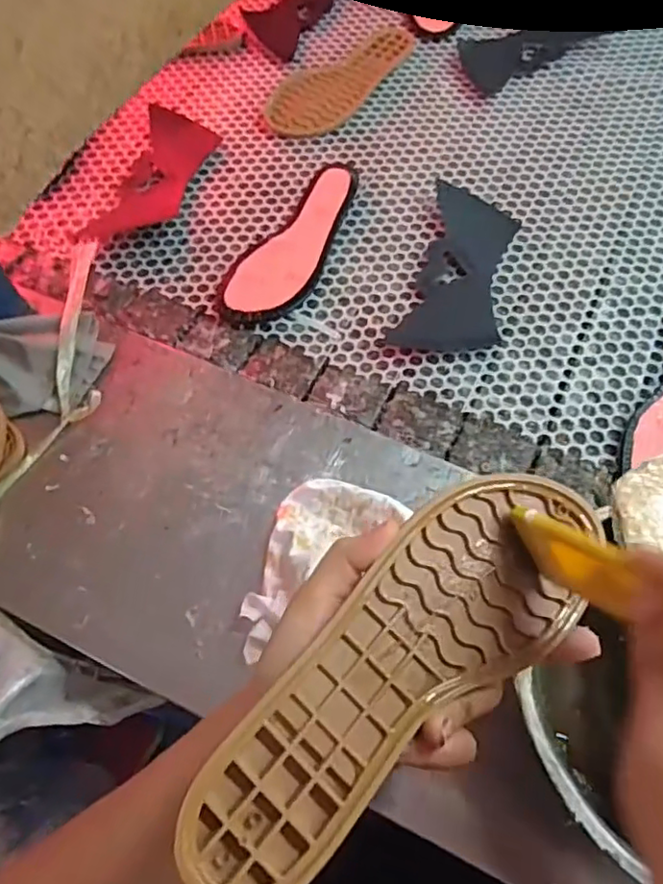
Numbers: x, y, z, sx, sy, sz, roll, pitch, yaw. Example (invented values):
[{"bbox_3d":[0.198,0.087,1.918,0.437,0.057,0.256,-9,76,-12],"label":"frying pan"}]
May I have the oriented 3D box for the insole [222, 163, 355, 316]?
[{"bbox_3d":[-0.034,-0.200,0.605,0.063,0.016,0.202,24,65,12],"label":"insole"}]

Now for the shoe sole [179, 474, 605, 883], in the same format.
[{"bbox_3d":[0.039,0.092,0.270,0.078,0.021,0.236,42,61,19],"label":"shoe sole"}]

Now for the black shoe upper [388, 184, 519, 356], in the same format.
[{"bbox_3d":[0.128,-0.167,0.592,0.089,0.009,0.205,16,64,9],"label":"black shoe upper"}]

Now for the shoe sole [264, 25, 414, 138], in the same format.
[{"bbox_3d":[0.011,-0.441,0.732,0.097,0.012,0.237,27,66,14],"label":"shoe sole"}]

